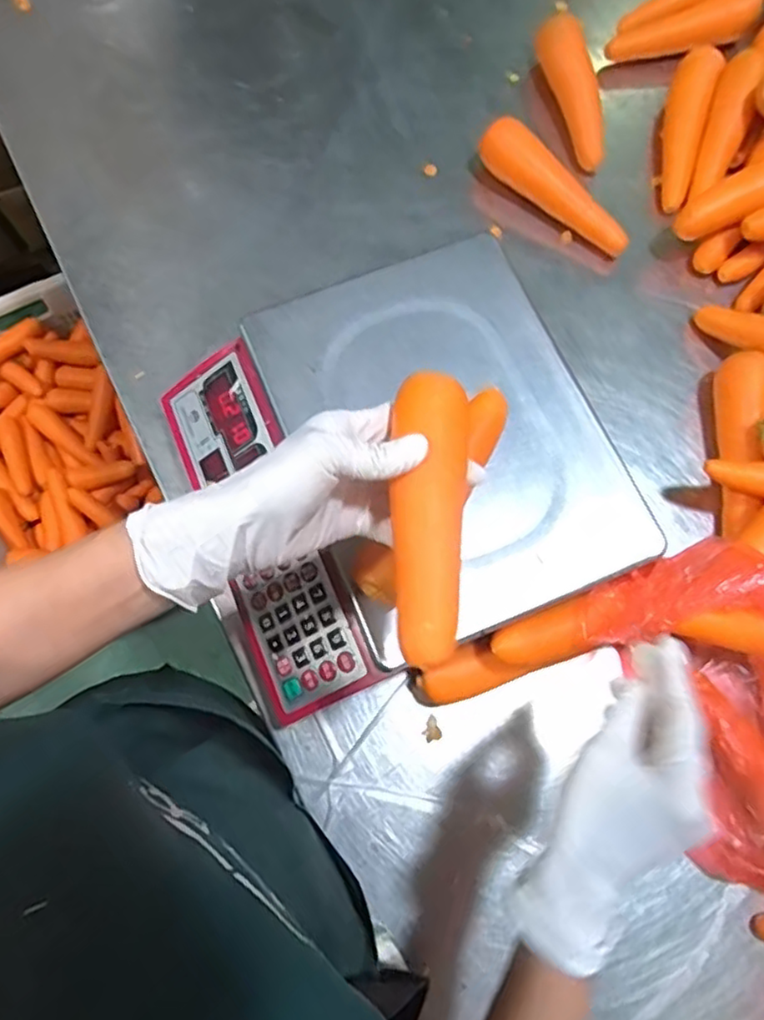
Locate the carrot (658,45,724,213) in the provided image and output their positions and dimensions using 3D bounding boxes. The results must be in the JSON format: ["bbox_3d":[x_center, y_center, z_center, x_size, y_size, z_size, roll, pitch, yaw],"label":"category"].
[{"bbox_3d":[0.314,-0.391,0.683,0.038,0.030,0.180,13,85,4],"label":"carrot"}]

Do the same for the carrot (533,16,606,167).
[{"bbox_3d":[0.203,-0.446,0.703,0.040,0.054,0.173,-13,73,-4],"label":"carrot"}]

